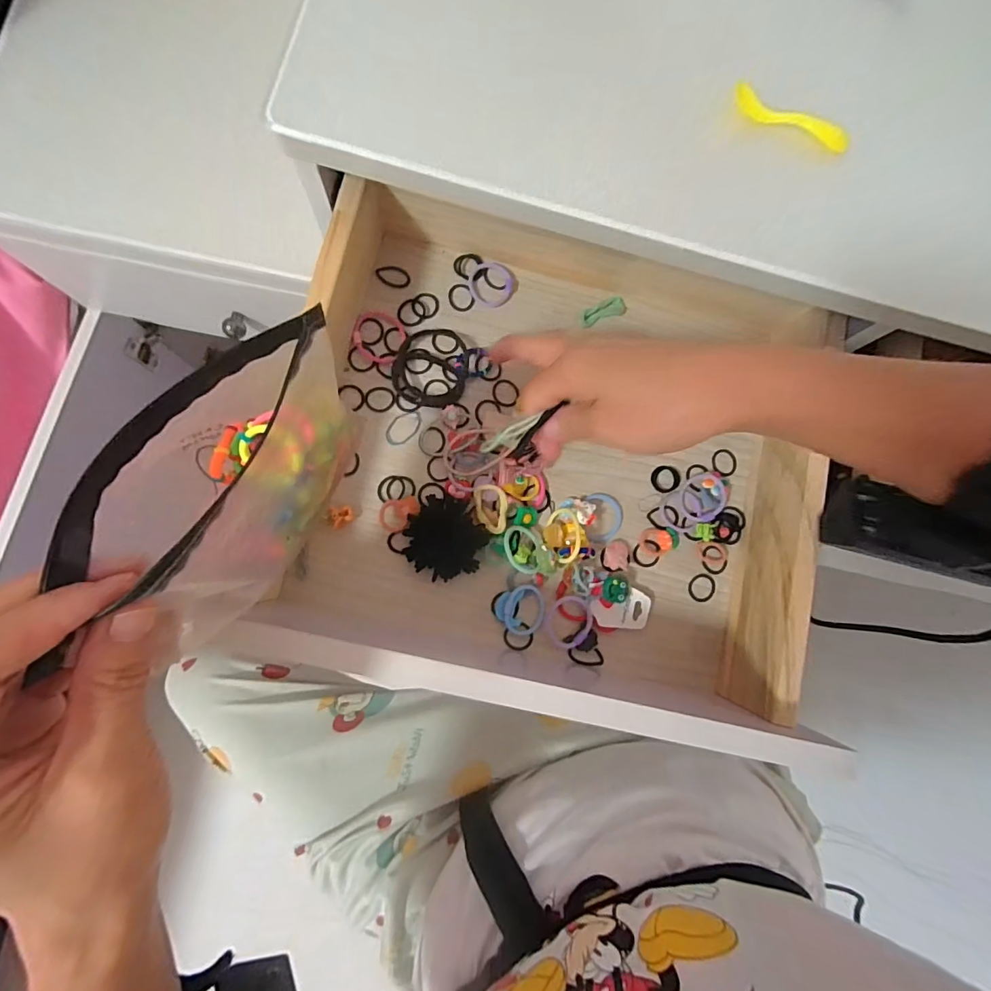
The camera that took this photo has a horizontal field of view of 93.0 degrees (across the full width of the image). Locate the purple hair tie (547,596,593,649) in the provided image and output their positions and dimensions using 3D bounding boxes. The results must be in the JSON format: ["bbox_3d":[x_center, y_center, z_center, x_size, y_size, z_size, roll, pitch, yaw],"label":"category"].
[{"bbox_3d":[0.052,0.090,0.333,0.030,0.007,0.036,22,82,0],"label":"purple hair tie"}]

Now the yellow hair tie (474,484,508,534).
[{"bbox_3d":[-0.002,0.009,0.327,0.021,0.015,0.034,-8,83,-4],"label":"yellow hair tie"}]

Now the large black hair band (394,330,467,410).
[{"bbox_3d":[-0.047,-0.097,0.349,0.053,0.008,0.061,12,82,-2],"label":"large black hair band"}]

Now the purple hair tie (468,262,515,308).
[{"bbox_3d":[-0.003,-0.164,0.364,0.035,0.004,0.037,0,83,-3],"label":"purple hair tie"}]

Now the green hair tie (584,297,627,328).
[{"bbox_3d":[0.085,-0.144,0.369,0.038,0.005,0.015,-25,85,-6],"label":"green hair tie"}]

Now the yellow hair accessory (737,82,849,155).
[{"bbox_3d":[0.175,-0.221,0.276,0.074,0.014,0.006,19,82,-1],"label":"yellow hair accessory"}]

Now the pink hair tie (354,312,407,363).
[{"bbox_3d":[-0.086,-0.118,0.349,0.037,0.006,0.037,0,83,-3],"label":"pink hair tie"}]

